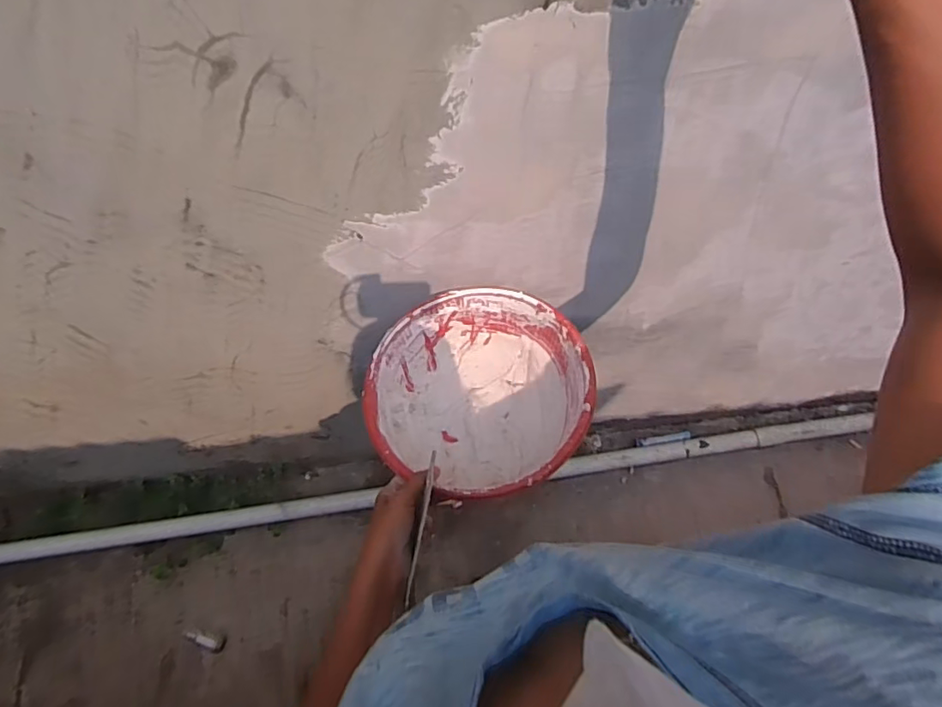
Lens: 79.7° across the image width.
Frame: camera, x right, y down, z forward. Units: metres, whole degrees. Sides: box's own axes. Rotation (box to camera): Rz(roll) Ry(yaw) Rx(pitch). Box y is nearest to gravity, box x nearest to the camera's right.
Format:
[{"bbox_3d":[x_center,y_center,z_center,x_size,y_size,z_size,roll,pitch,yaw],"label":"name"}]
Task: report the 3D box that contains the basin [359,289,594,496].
[{"bbox_3d":[0.011,0.043,0.680,0.245,0.121,0.237,0,68,0],"label":"basin"}]

